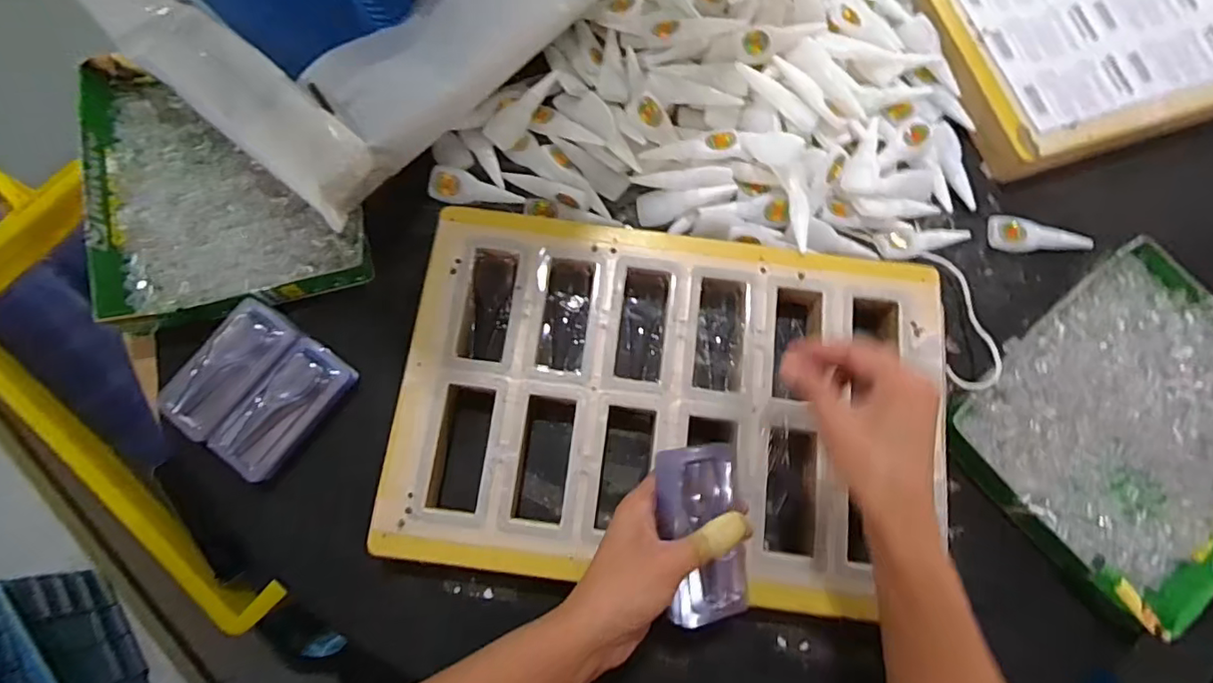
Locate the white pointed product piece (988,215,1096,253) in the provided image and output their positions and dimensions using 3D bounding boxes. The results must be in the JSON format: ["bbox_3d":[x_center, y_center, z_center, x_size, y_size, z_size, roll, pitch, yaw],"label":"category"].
[{"bbox_3d":[0.389,-0.095,0.522,0.085,0.014,0.032,4,75,-1],"label":"white pointed product piece"}]

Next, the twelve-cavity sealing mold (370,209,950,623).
[{"bbox_3d":[0.052,0.047,0.460,0.411,0.035,0.275,7,75,0],"label":"twelve-cavity sealing mold"}]

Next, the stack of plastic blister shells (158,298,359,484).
[{"bbox_3d":[-0.276,0.037,0.459,0.106,0.021,0.110,36,77,7],"label":"stack of plastic blister shells"}]

